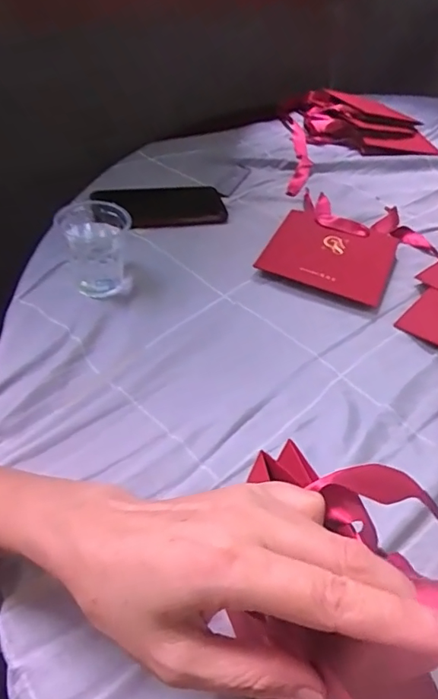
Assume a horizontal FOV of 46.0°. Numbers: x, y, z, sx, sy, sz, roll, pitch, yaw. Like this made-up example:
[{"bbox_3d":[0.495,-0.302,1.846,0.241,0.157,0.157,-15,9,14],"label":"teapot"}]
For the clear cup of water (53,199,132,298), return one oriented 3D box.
[{"bbox_3d":[-0.124,-0.108,0.534,0.069,0.076,0.075,-13,49,-19],"label":"clear cup of water"}]

